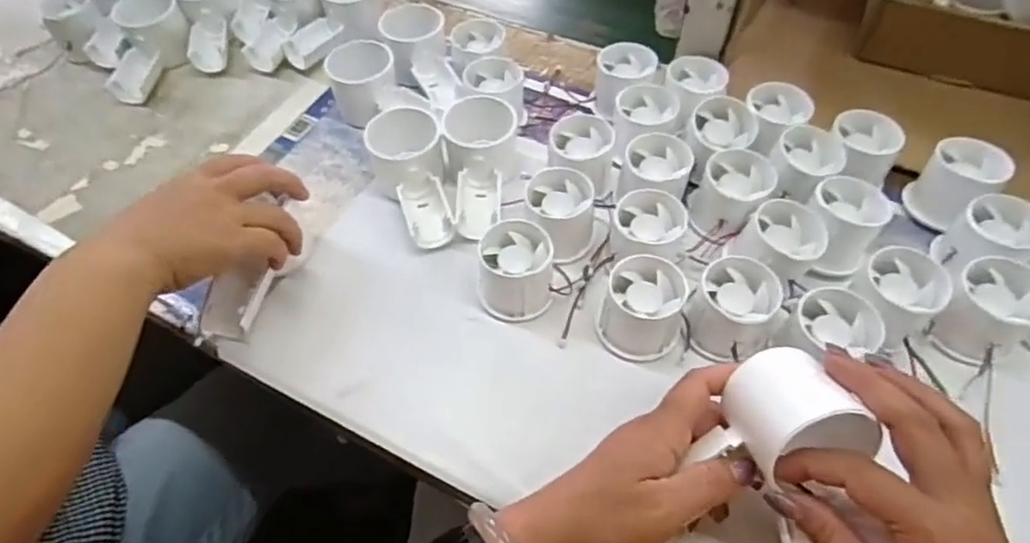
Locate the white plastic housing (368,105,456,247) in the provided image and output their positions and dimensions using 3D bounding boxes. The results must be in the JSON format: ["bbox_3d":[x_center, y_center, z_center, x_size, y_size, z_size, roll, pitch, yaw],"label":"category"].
[{"bbox_3d":[-0.085,-0.080,0.493,0.058,0.046,0.131,-11,56,-7],"label":"white plastic housing"}]

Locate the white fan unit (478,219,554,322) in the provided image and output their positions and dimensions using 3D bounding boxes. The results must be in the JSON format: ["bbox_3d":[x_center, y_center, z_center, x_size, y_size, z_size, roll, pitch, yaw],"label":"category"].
[{"bbox_3d":[0.001,0.000,0.437,0.052,0.050,0.056,-1,55,0],"label":"white fan unit"}]

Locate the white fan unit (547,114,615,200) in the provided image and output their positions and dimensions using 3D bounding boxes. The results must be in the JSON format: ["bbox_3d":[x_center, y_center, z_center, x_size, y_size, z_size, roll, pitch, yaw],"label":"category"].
[{"bbox_3d":[0.055,-0.093,0.493,0.057,0.039,0.060,14,57,11],"label":"white fan unit"}]

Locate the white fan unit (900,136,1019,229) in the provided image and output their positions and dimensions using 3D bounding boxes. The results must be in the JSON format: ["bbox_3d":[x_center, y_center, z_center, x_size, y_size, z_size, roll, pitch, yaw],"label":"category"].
[{"bbox_3d":[0.334,-0.066,0.467,0.061,0.049,0.050,-31,60,-19],"label":"white fan unit"}]

